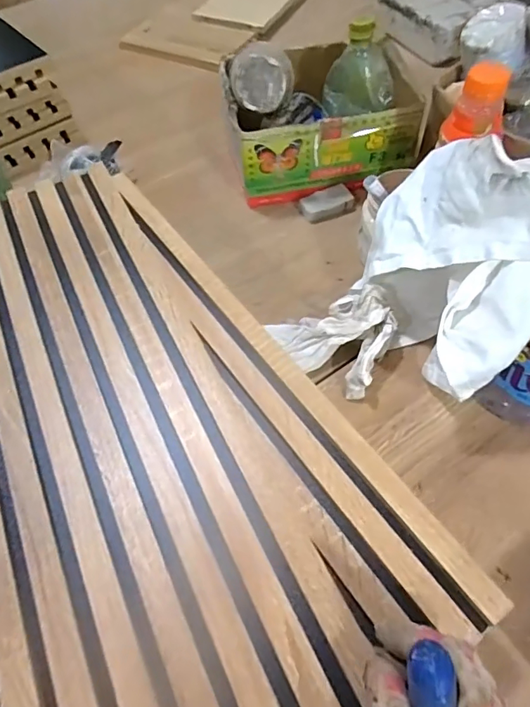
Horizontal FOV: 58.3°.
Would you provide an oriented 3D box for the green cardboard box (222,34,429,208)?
[{"bbox_3d":[0.074,-0.328,0.670,0.233,0.109,0.180,-8,57,-3],"label":"green cardboard box"}]

